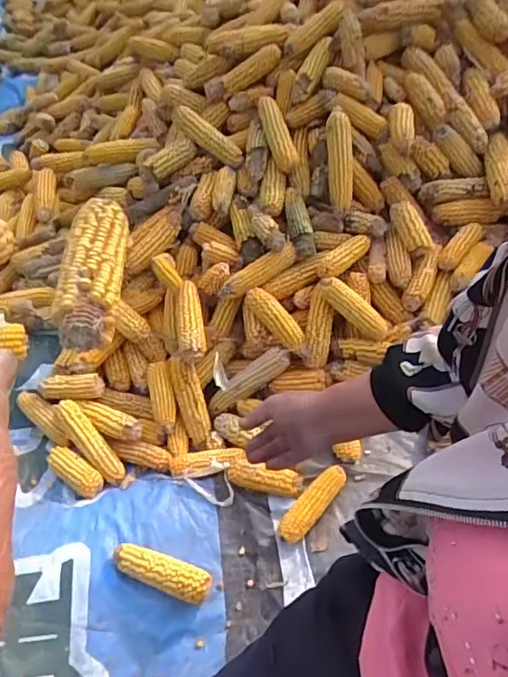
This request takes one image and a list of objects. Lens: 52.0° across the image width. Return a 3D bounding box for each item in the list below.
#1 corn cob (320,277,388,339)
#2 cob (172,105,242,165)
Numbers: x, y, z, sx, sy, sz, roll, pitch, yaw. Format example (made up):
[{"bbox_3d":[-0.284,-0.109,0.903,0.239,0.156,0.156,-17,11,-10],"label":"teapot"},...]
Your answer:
[{"bbox_3d":[0.200,-0.062,1.037,0.164,0.042,0.045,41,57,1],"label":"corn cob"},{"bbox_3d":[-0.097,-0.446,1.139,0.184,0.052,0.041,37,53,-5],"label":"cob"}]

